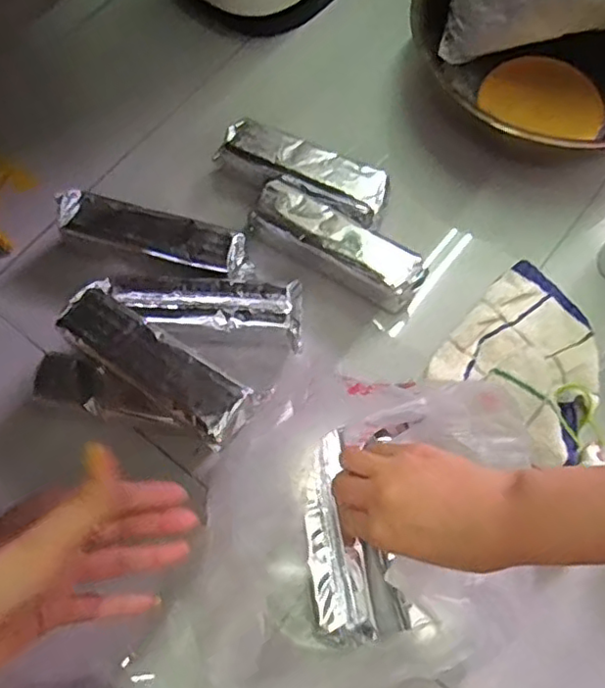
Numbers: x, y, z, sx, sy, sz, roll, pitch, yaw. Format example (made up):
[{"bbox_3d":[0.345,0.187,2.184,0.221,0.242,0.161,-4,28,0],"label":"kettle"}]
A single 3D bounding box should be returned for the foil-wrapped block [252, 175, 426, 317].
[{"bbox_3d":[0.033,-0.092,0.575,0.165,0.050,0.050,31,73,10],"label":"foil-wrapped block"}]

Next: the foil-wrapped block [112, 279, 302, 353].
[{"bbox_3d":[-0.085,-0.031,0.551,0.170,0.054,0.059,3,70,1],"label":"foil-wrapped block"}]

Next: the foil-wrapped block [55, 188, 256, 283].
[{"bbox_3d":[-0.133,-0.096,0.575,0.173,0.052,0.047,17,71,6],"label":"foil-wrapped block"}]

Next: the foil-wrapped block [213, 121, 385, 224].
[{"bbox_3d":[-0.001,-0.165,0.597,0.166,0.034,0.047,23,72,8],"label":"foil-wrapped block"}]

